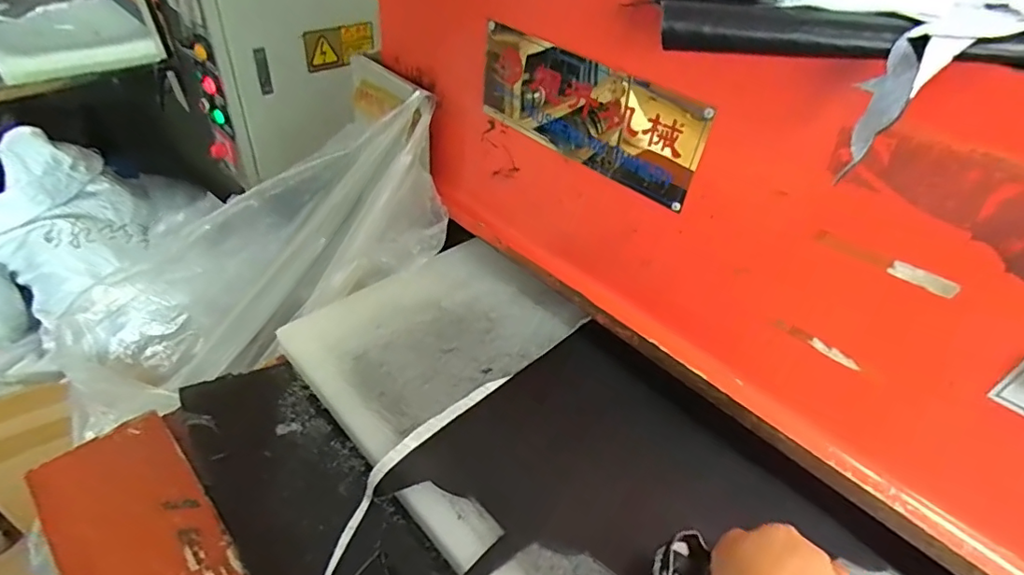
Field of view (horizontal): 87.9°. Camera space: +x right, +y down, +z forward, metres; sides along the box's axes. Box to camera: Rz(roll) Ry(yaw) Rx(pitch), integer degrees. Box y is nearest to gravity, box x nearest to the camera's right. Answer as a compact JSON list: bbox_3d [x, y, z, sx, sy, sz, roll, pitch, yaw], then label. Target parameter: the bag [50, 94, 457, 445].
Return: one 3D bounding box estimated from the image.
[{"bbox_3d":[-0.322,-0.025,0.714,0.579,0.164,0.165,-29,46,5],"label":"bag"}]

